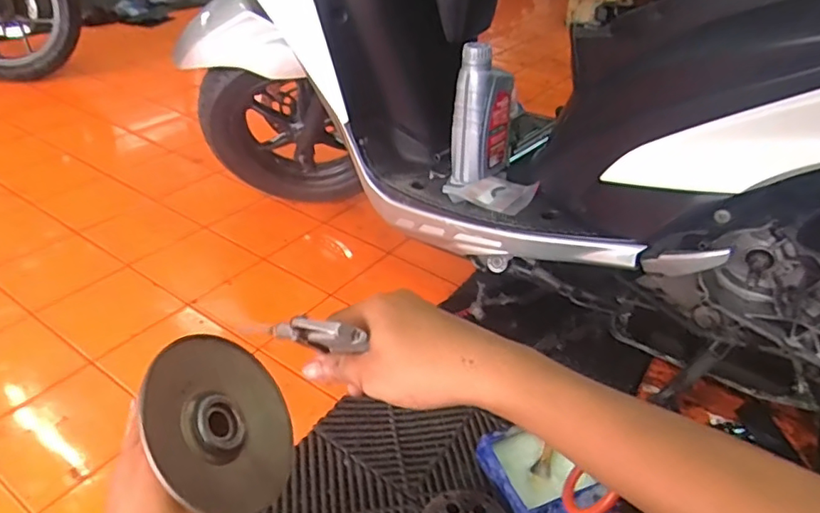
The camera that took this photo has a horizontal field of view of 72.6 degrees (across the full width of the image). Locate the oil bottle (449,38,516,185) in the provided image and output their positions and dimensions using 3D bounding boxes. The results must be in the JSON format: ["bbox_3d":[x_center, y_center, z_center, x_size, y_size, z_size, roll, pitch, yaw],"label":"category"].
[{"bbox_3d":[0.125,-0.238,0.927,0.098,0.212,0.061,-22,43,-33],"label":"oil bottle"}]

